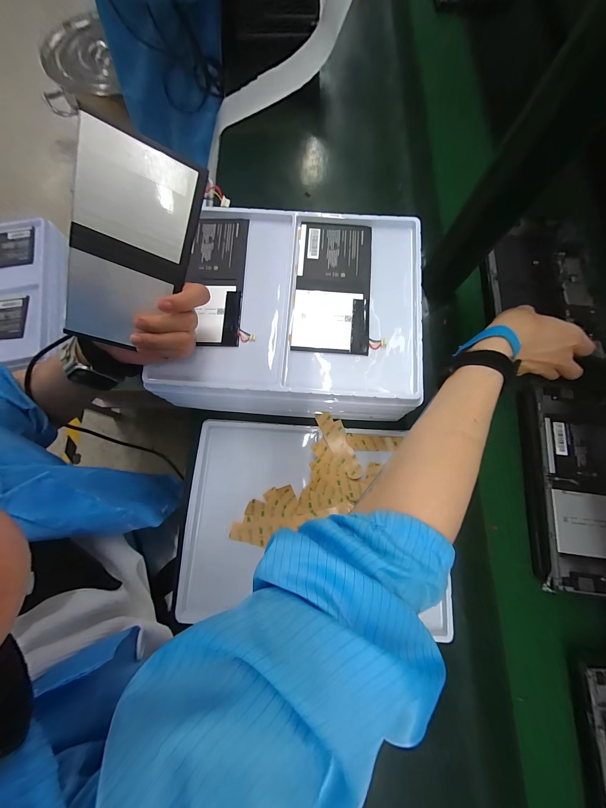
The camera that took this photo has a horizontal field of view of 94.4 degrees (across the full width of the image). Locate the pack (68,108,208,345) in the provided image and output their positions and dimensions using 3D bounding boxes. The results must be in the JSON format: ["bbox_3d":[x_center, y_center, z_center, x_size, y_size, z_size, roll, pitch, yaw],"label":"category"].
[{"bbox_3d":[-0.154,-0.132,0.253,0.090,0.005,0.169,15,113,-22],"label":"pack"}]

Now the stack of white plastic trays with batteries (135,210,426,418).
[{"bbox_3d":[-0.013,-0.114,0.371,0.328,0.086,0.247,5,76,0],"label":"stack of white plastic trays with batteries"}]

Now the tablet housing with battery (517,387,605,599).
[{"bbox_3d":[0.379,0.106,0.365,0.176,0.012,0.254,3,76,-1],"label":"tablet housing with battery"}]

